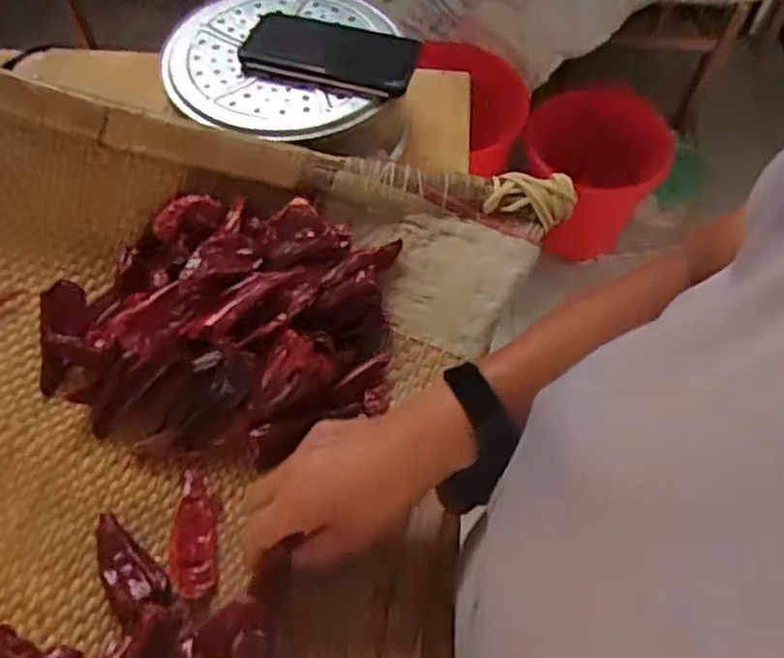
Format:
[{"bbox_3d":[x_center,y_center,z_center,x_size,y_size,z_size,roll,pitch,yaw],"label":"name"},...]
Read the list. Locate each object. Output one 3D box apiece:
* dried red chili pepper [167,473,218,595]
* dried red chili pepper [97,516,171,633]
[{"bbox_3d":[-0.143,0.143,0.504,0.031,0.016,0.091,-7,59,-5],"label":"dried red chili pepper"},{"bbox_3d":[-0.185,0.162,0.491,0.036,0.022,0.087,-30,63,-17],"label":"dried red chili pepper"}]

